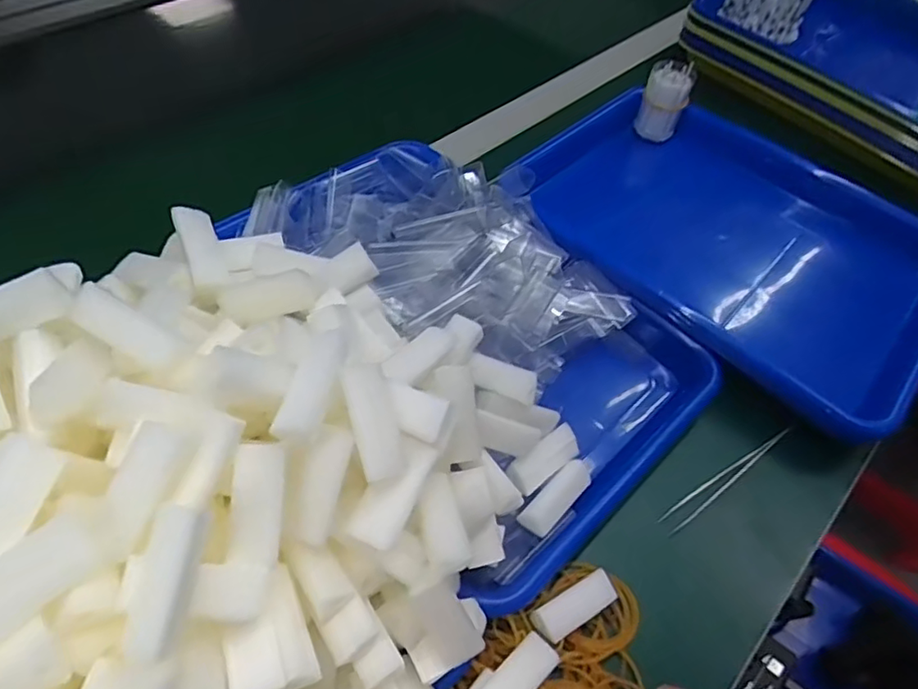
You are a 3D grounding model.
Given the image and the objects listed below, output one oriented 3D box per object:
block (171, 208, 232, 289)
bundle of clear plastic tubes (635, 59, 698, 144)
[{"bbox_3d":[-0.134,-0.050,0.315,0.018,0.011,0.044,-20,85,-19],"label":"block"},{"bbox_3d":[0.195,-0.232,0.577,0.041,0.065,0.034,18,54,8],"label":"bundle of clear plastic tubes"}]

